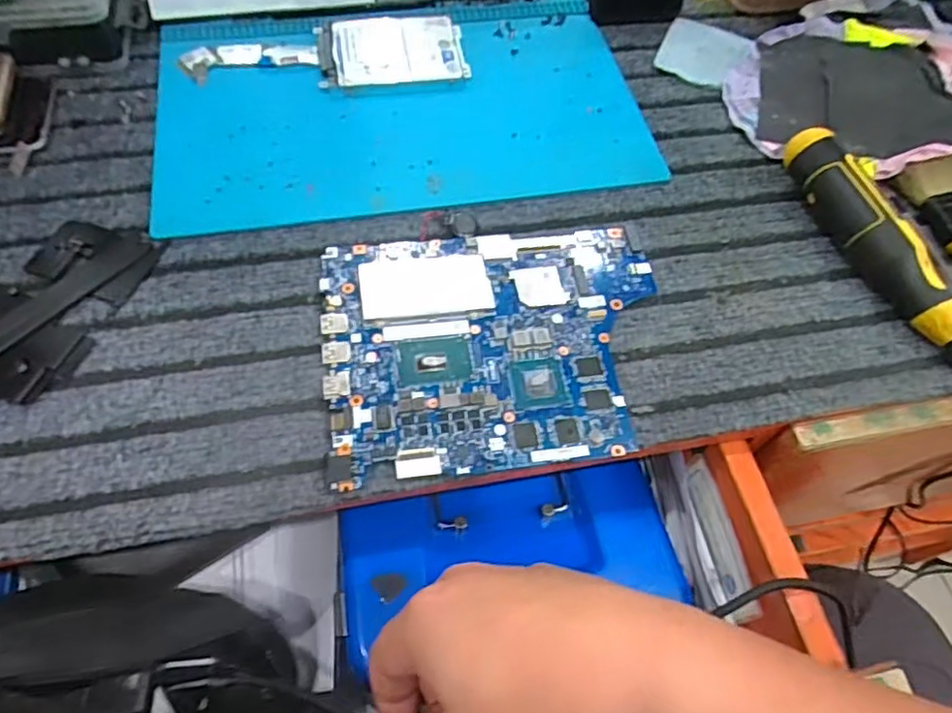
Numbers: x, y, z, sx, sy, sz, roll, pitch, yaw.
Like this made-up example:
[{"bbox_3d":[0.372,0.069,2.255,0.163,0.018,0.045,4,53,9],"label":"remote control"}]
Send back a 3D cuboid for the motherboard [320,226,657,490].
[{"bbox_3d":[0.013,-0.010,0.379,0.197,0.008,0.156,-5,60,-6],"label":"motherboard"}]

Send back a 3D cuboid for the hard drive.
[{"bbox_3d":[-0.062,-0.236,0.499,0.105,0.012,0.067,-8,60,-8],"label":"hard drive"}]

